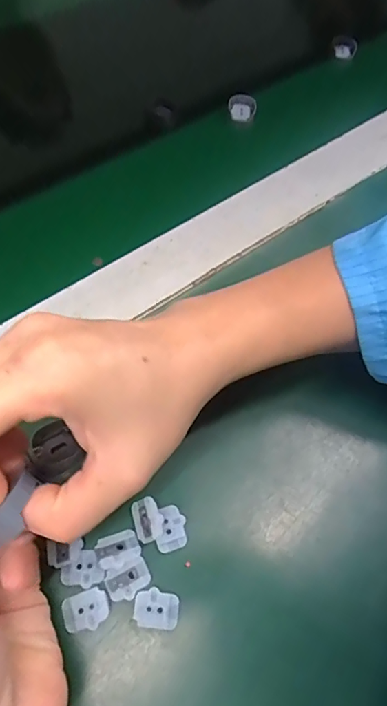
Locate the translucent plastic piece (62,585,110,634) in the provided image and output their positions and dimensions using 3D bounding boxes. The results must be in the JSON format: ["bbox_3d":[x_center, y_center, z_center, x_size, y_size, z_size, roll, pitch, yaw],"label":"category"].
[{"bbox_3d":[-0.052,0.124,0.225,0.021,0.004,0.017,-17,65,-12],"label":"translucent plastic piece"}]

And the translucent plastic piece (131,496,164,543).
[{"bbox_3d":[-0.024,0.087,0.244,0.014,0.009,0.021,-18,65,-13],"label":"translucent plastic piece"}]

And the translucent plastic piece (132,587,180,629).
[{"bbox_3d":[-0.018,0.125,0.228,0.021,0.004,0.017,7,62,0],"label":"translucent plastic piece"}]

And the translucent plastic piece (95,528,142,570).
[{"bbox_3d":[-0.038,0.099,0.238,0.020,0.007,0.015,-20,66,-14],"label":"translucent plastic piece"}]

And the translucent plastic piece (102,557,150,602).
[{"bbox_3d":[-0.032,0.113,0.232,0.022,0.005,0.015,-25,67,-16],"label":"translucent plastic piece"}]

